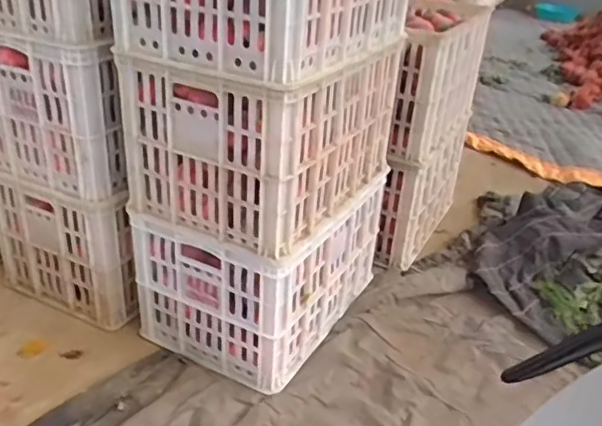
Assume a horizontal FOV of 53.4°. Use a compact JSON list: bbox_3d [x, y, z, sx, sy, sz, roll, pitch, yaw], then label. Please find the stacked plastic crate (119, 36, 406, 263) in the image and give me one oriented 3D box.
[{"bbox_3d":[-0.055,-0.176,1.146,0.334,0.287,0.466,17,29,23],"label":"stacked plastic crate"}]

